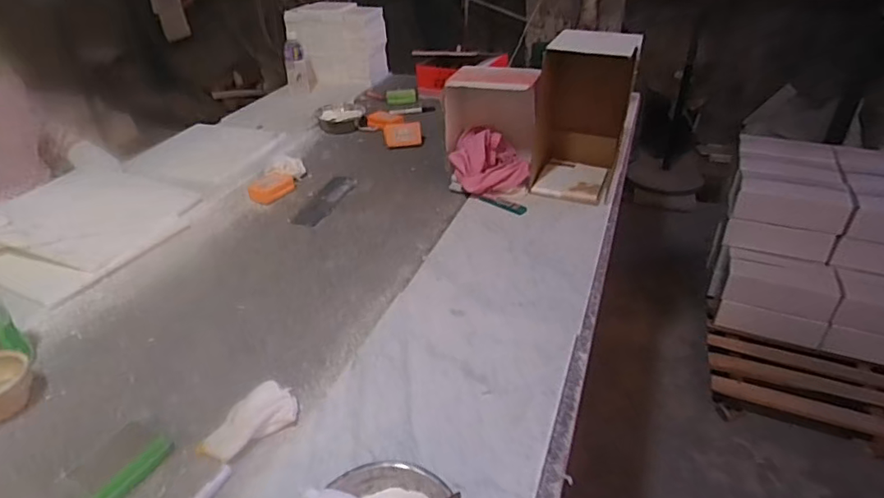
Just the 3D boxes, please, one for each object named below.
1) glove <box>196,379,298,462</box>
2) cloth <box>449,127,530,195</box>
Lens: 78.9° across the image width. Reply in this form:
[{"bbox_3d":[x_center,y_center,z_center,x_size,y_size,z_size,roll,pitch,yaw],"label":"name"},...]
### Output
[{"bbox_3d":[-0.250,0.224,0.697,0.123,0.027,0.067,-27,43,-31],"label":"glove"},{"bbox_3d":[0.110,-0.198,1.207,0.173,0.108,0.124,6,36,10],"label":"cloth"}]

